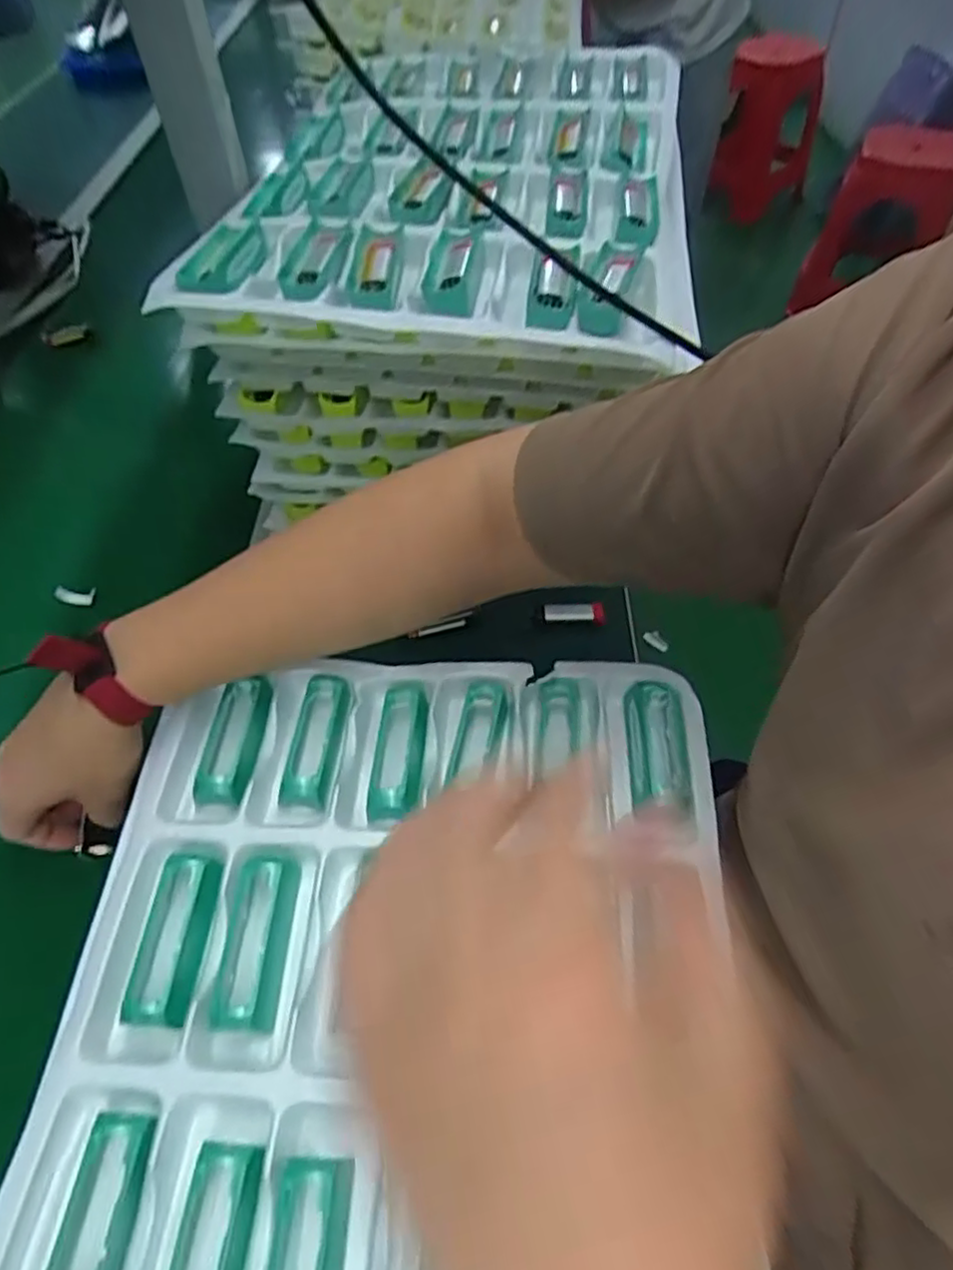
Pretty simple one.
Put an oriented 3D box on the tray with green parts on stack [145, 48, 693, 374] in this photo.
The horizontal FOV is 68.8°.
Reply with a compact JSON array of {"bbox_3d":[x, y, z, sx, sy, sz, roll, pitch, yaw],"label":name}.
[{"bbox_3d":[-0.001,-0.360,0.524,0.314,0.043,0.458,6,54,6],"label":"tray with green parts on stack"}]

